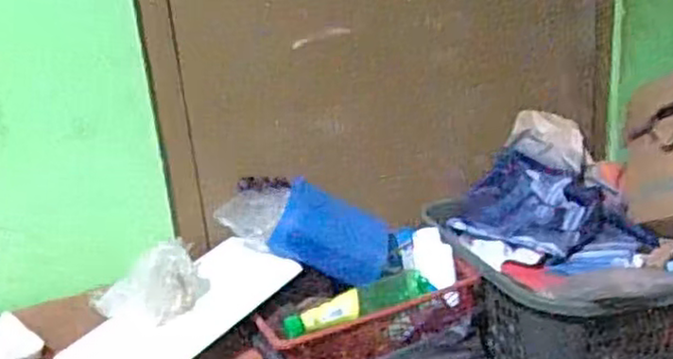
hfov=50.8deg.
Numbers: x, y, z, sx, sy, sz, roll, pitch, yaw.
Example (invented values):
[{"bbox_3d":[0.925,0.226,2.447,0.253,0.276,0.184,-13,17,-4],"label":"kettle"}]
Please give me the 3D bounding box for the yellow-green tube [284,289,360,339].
[{"bbox_3d":[-0.020,0.189,0.988,0.111,0.024,0.039,-22,20,0],"label":"yellow-green tube"}]

